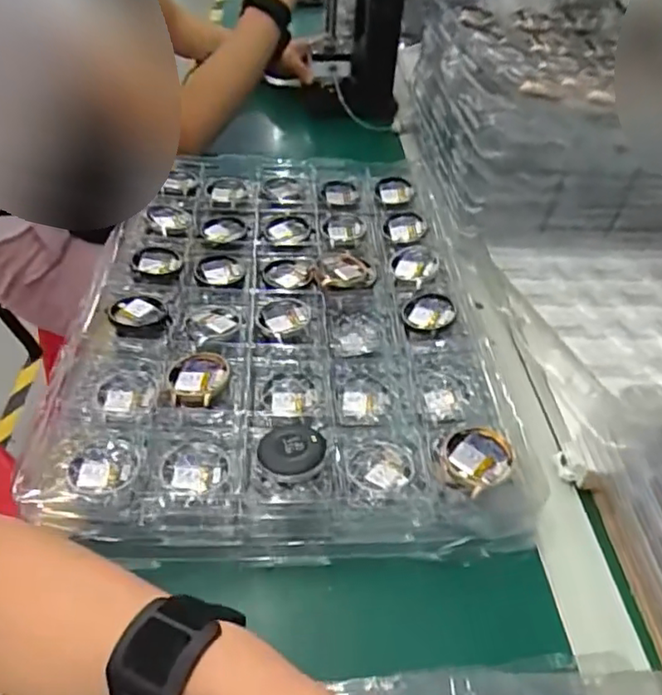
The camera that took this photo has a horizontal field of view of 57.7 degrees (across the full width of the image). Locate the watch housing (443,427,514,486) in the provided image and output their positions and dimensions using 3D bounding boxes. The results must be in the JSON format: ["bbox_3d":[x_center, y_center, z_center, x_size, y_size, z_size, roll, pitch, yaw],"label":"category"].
[{"bbox_3d":[0.091,0.069,0.373,0.039,0.013,0.040,17,44,12],"label":"watch housing"}]

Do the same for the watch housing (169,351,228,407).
[{"bbox_3d":[-0.092,0.022,0.420,0.040,0.008,0.054,-5,44,-11],"label":"watch housing"}]

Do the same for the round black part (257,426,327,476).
[{"bbox_3d":[-0.024,0.065,0.373,0.040,0.013,0.038,3,43,-3],"label":"round black part"}]

